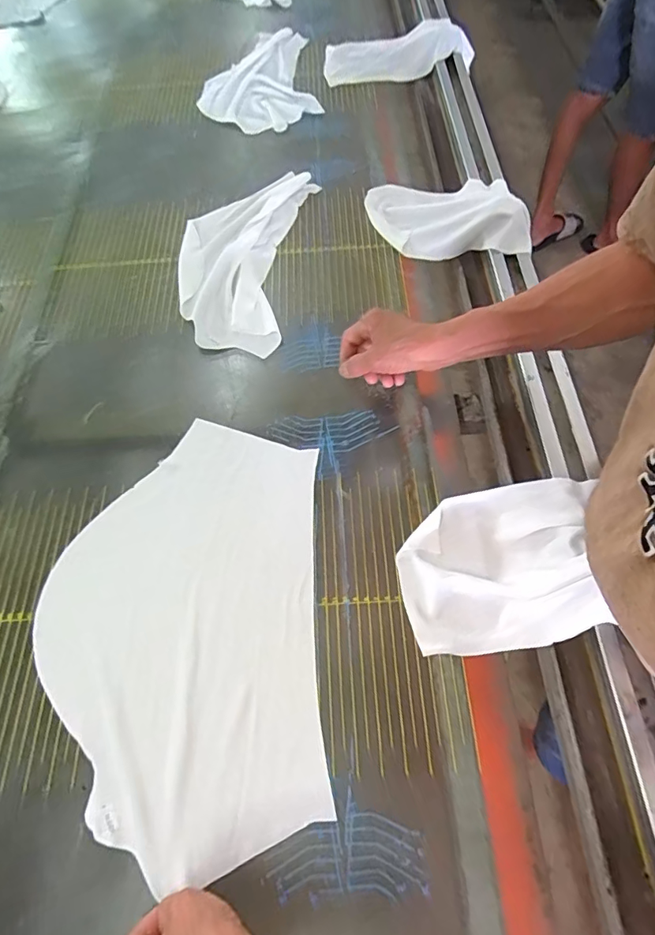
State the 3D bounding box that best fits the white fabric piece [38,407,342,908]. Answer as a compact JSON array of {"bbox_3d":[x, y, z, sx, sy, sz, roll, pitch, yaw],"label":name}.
[{"bbox_3d":[-0.138,0.137,0.454,0.252,0.013,0.381,-4,63,1],"label":"white fabric piece"}]

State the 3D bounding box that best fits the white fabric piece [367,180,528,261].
[{"bbox_3d":[0.163,-0.355,0.661,0.226,0.050,0.154,7,64,7],"label":"white fabric piece"}]

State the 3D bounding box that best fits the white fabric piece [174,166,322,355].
[{"bbox_3d":[-0.124,-0.306,0.672,0.162,0.017,0.350,6,64,6],"label":"white fabric piece"}]

